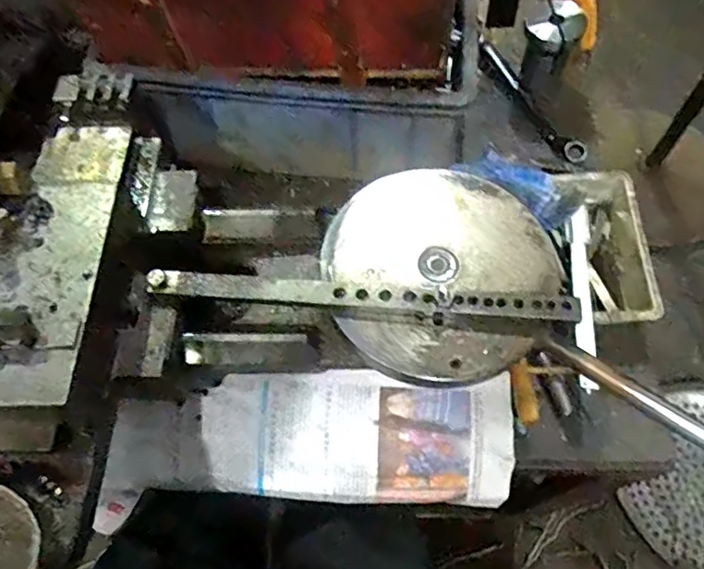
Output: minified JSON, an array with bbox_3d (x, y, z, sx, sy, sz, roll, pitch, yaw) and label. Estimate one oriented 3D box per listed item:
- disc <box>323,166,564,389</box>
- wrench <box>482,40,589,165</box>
[{"bbox_3d":[0.071,-0.017,0.467,0.180,0.016,0.188,-1,62,1],"label":"disc"},{"bbox_3d":[0.226,-0.233,0.717,0.030,0.024,0.226,-20,64,-9],"label":"wrench"}]

